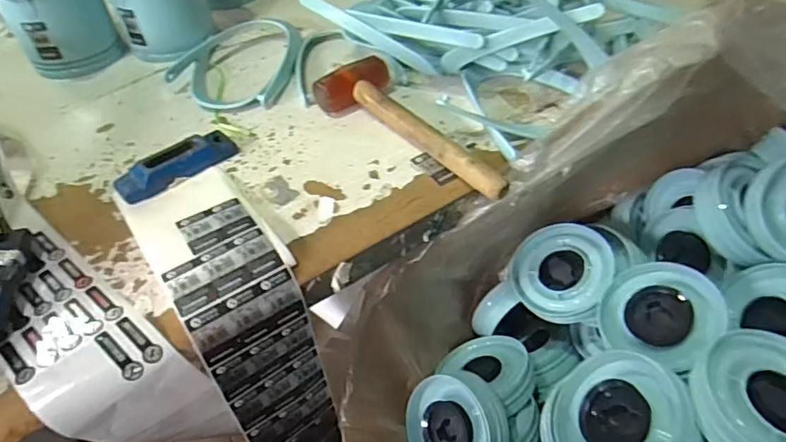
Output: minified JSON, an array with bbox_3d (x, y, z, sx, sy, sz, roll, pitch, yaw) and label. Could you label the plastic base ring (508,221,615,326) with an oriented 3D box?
[{"bbox_3d":[0.225,0.066,0.701,0.132,0.014,0.128,-12,65,26],"label":"plastic base ring"}]

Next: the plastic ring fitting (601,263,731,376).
[{"bbox_3d":[0.301,0.103,0.589,0.032,0.113,0.126,22,8,-41],"label":"plastic ring fitting"}]

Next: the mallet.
[{"bbox_3d":[0.030,-0.115,0.600,0.275,0.048,0.085,35,55,31],"label":"mallet"}]

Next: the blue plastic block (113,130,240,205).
[{"bbox_3d":[-0.244,-0.064,0.584,0.135,0.032,0.043,-33,53,-27],"label":"blue plastic block"}]

